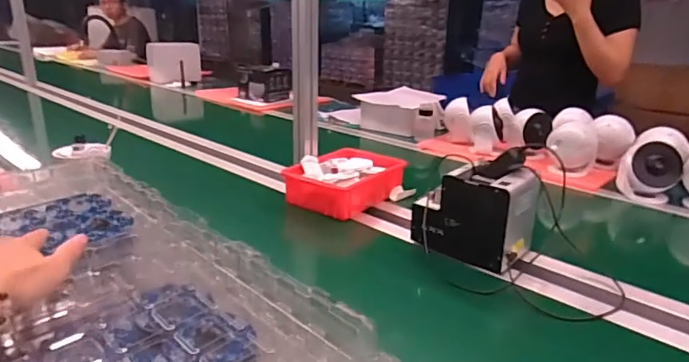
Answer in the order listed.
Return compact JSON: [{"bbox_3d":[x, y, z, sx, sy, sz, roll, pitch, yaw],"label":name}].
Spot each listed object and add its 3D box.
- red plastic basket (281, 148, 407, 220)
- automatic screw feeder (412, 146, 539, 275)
[{"bbox_3d":[-0.004,-0.007,1.074,0.195,0.081,0.224,13,23,31],"label":"red plastic basket"},{"bbox_3d":[0.223,0.041,0.828,0.185,0.150,0.121,15,24,34],"label":"automatic screw feeder"}]

